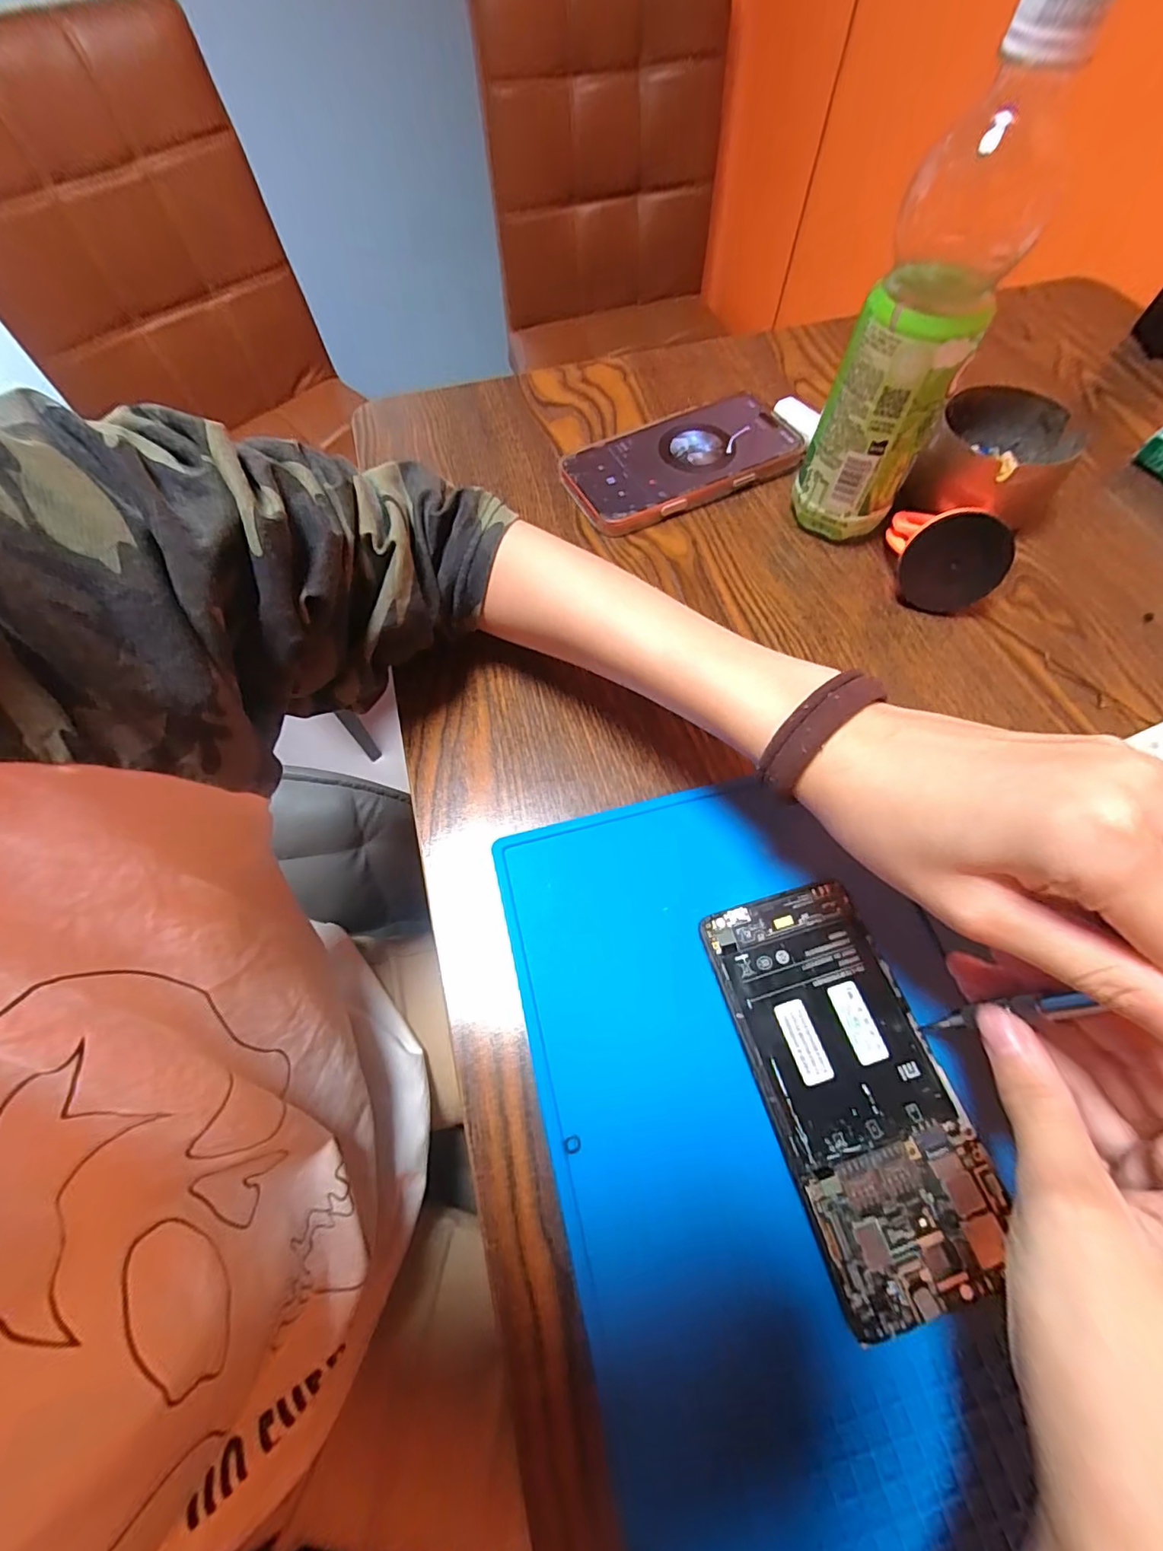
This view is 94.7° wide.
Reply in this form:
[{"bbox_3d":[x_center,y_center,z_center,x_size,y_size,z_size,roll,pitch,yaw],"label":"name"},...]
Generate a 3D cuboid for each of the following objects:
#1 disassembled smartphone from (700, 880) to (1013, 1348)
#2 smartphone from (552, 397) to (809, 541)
[{"bbox_3d":[0.108,0.120,0.216,0.072,0.006,0.145,-15,65,-6],"label":"disassembled smartphone"},{"bbox_3d":[0.071,-0.225,0.384,0.161,0.017,0.082,-24,66,-10],"label":"smartphone"}]

